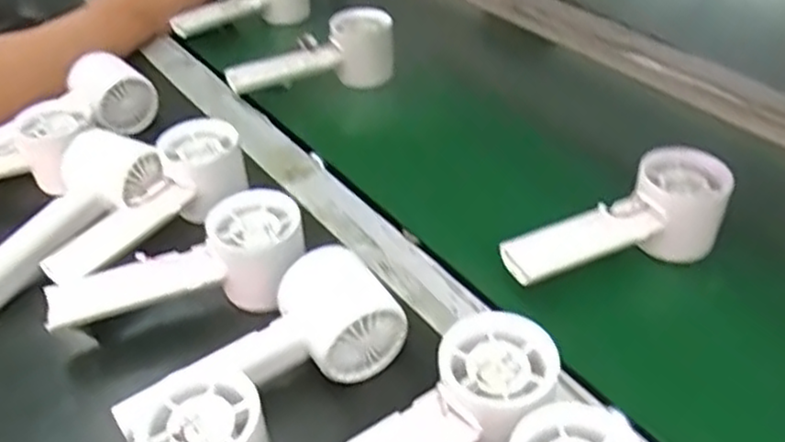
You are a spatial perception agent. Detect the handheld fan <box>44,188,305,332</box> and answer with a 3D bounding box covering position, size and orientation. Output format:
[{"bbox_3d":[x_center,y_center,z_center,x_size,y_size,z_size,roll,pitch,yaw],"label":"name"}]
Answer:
[{"bbox_3d":[-0.128,0.030,0.462,0.149,0.058,0.077,-8,39,-2],"label":"handheld fan"}]

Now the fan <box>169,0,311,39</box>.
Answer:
[{"bbox_3d":[-0.166,-0.237,0.794,0.154,0.072,0.045,-22,42,-17],"label":"fan"}]

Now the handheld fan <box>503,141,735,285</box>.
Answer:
[{"bbox_3d":[0.145,0.008,0.484,0.157,0.068,0.049,-17,40,-12],"label":"handheld fan"}]

